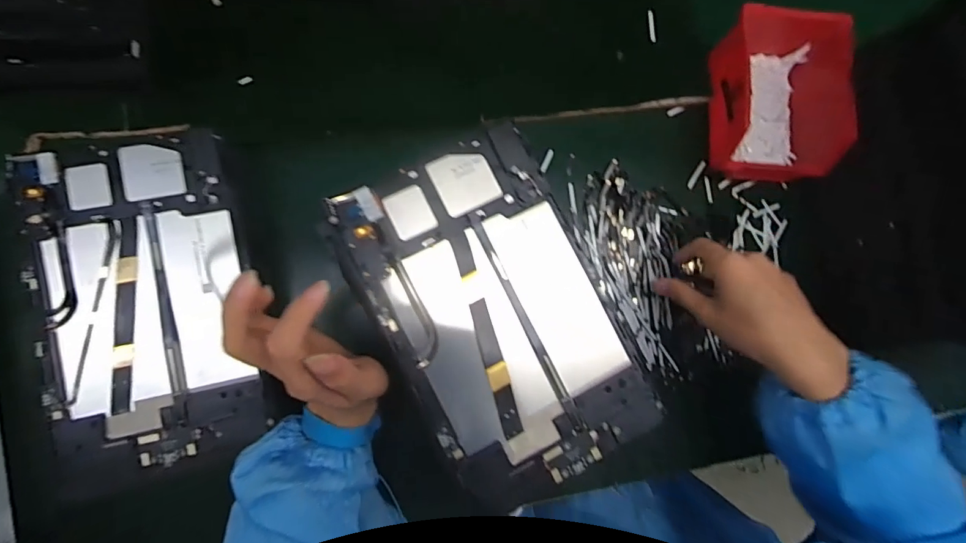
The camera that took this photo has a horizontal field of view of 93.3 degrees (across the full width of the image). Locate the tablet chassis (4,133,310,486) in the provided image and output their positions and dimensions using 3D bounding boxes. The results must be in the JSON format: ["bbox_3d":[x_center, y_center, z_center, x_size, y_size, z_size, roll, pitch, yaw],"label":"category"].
[{"bbox_3d":[-0.250,0.021,0.337,0.151,0.015,0.237,-15,86,-9],"label":"tablet chassis"}]

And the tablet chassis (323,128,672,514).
[{"bbox_3d":[0.012,0.031,0.316,0.144,0.007,0.234,-27,88,-9],"label":"tablet chassis"}]

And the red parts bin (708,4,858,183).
[{"bbox_3d":[0.274,-0.168,0.434,0.104,0.070,0.153,2,84,-7],"label":"red parts bin"}]

